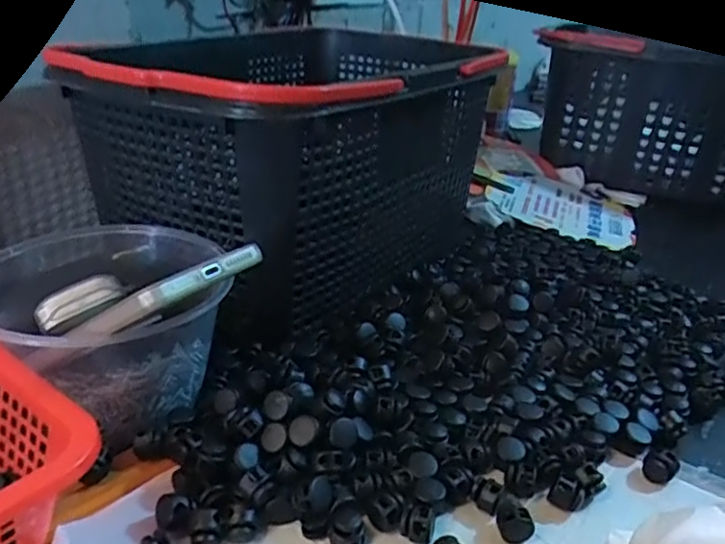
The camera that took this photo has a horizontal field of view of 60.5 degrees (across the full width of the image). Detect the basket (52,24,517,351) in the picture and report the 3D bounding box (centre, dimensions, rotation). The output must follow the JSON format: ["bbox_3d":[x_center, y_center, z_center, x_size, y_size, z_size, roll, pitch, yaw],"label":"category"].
[{"bbox_3d":[-0.050,-0.109,0.527,0.219,0.164,0.336,18,30,27],"label":"basket"}]

